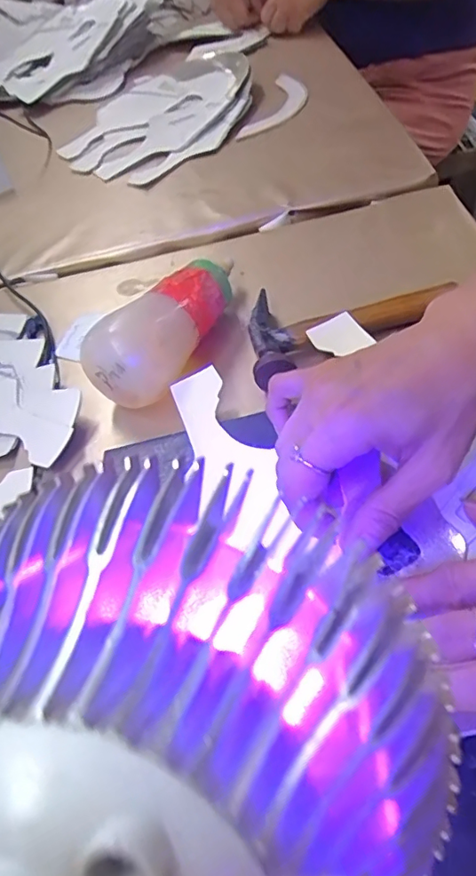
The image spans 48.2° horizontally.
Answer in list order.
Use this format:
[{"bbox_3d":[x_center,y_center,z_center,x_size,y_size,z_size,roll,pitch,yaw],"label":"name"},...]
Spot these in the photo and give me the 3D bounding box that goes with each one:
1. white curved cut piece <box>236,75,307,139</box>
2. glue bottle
[{"bbox_3d":[0.049,-0.399,0.641,0.052,0.010,0.146,12,57,22],"label":"white curved cut piece"},{"bbox_3d":[-0.046,-0.081,0.392,0.052,0.058,0.135,27,63,29],"label":"glue bottle"}]

